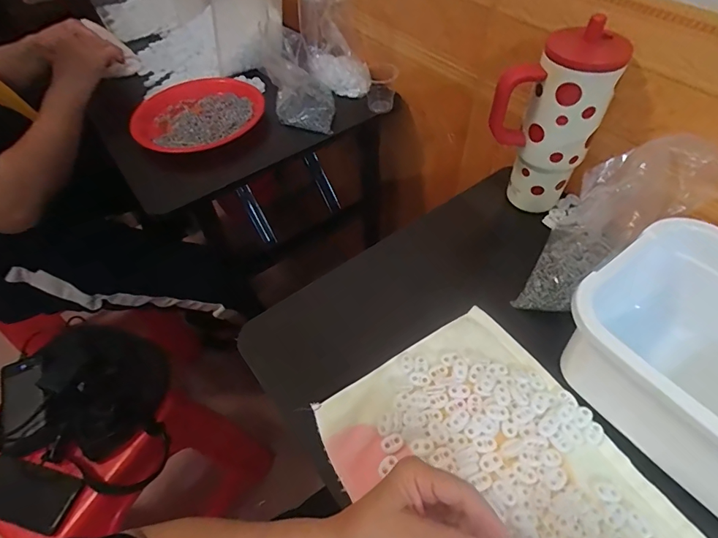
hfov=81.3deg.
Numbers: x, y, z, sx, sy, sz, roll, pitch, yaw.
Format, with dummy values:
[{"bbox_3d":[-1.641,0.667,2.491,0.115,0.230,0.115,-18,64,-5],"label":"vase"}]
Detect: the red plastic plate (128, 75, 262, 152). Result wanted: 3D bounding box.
[{"bbox_3d":[-0.298,-0.296,0.787,0.231,0.042,0.246,-2,52,2],"label":"red plastic plate"}]

